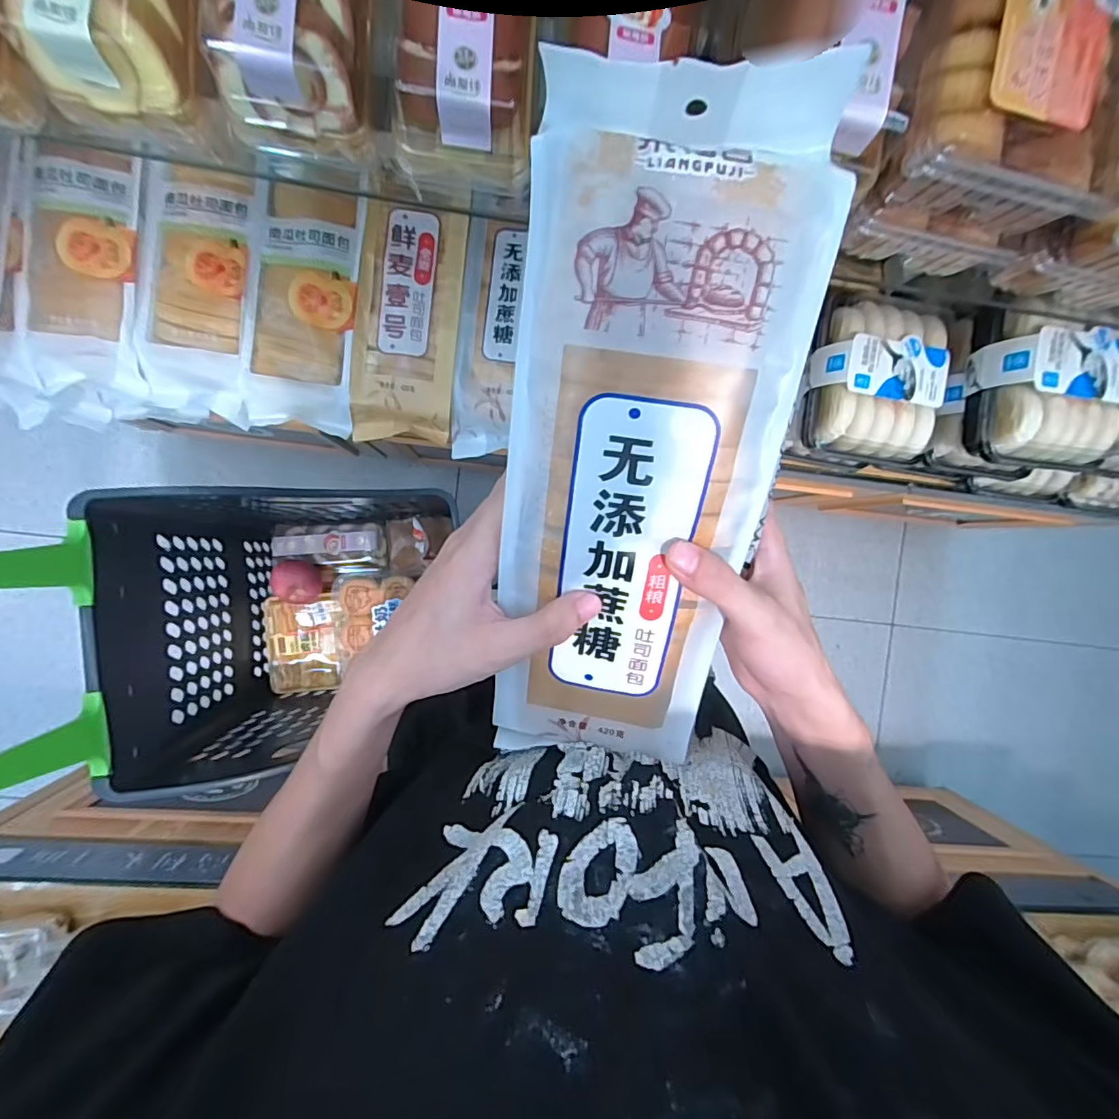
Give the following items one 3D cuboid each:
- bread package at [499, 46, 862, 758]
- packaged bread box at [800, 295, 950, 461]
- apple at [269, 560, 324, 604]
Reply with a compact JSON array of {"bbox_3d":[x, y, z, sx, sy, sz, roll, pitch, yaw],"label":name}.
[{"bbox_3d":[0.034,-0.032,0.247,0.113,0.039,0.311,4,114,-6],"label":"bread package"},{"bbox_3d":[0.401,-0.233,0.676,0.147,0.063,0.199,6,92,-6],"label":"packaged bread box"},{"bbox_3d":[-0.476,0.039,0.972,0.065,0.064,0.080,-2,93,-6],"label":"apple"}]

